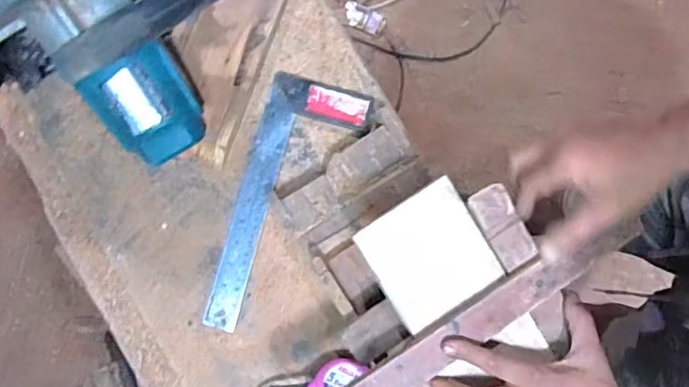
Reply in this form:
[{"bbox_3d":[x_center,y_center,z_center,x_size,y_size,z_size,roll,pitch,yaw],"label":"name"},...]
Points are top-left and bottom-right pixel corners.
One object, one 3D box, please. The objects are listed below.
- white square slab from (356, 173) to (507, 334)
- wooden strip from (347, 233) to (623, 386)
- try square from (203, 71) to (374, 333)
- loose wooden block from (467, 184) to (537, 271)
[{"bbox_3d":[0.080,0.057,0.523,0.105,0.007,0.107,-32,97,-2],"label":"white square slab"},{"bbox_3d":[0.097,0.132,0.510,0.344,0.021,0.039,-31,78,-8],"label":"wooden strip"},{"bbox_3d":[-0.065,0.014,0.654,0.117,0.015,0.305,16,86,-2],"label":"try square"},{"bbox_3d":[0.150,0.030,0.527,0.036,0.008,0.081,-33,97,-9],"label":"loose wooden block"}]

